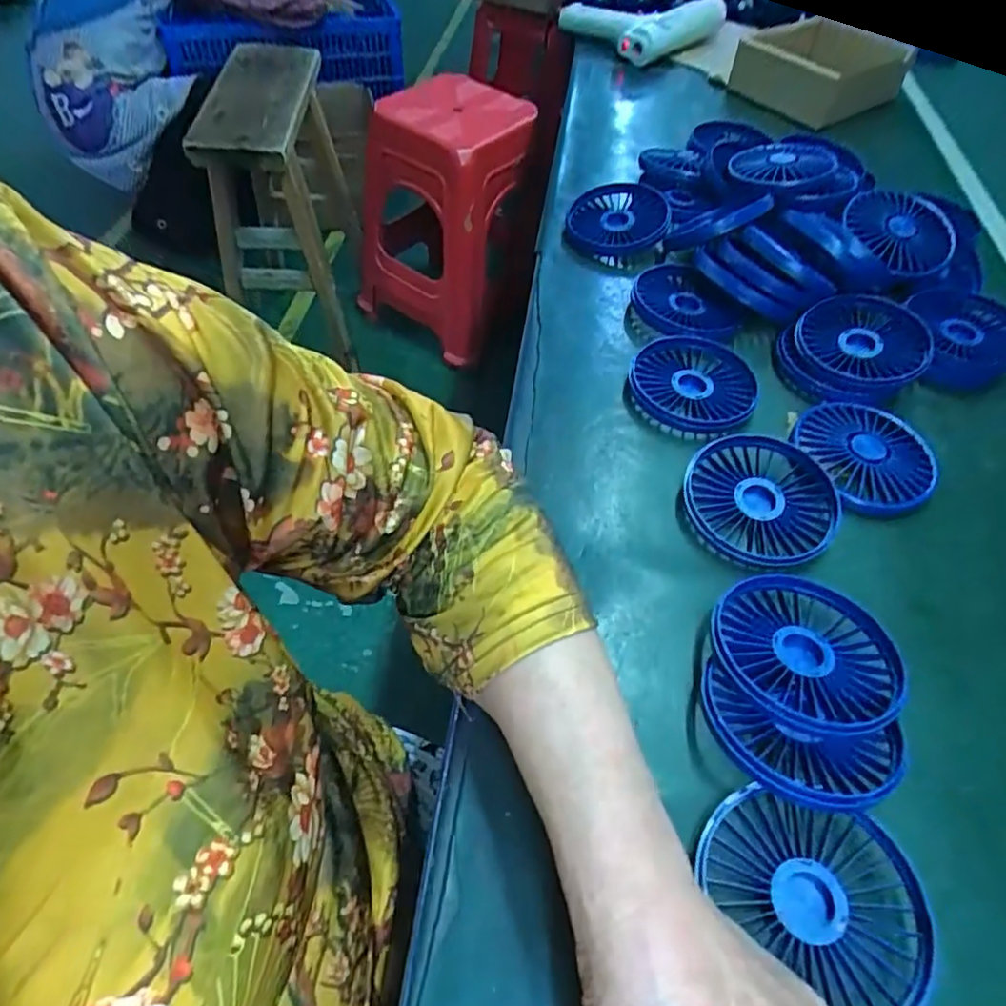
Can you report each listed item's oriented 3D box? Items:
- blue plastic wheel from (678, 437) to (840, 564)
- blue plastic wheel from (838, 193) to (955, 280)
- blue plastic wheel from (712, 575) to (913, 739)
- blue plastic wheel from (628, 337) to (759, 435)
[{"bbox_3d":[0.158,-0.005,0.378,0.086,0.013,0.096,26,57,17],"label":"blue plastic wheel"},{"bbox_3d":[0.325,-0.221,0.515,0.086,0.023,0.086,0,69,1],"label":"blue plastic wheel"},{"bbox_3d":[0.149,0.073,0.307,0.085,0.016,0.081,2,44,-2],"label":"blue plastic wheel"},{"bbox_3d":[0.132,-0.083,0.431,0.085,0.013,0.093,0,54,0],"label":"blue plastic wheel"}]

